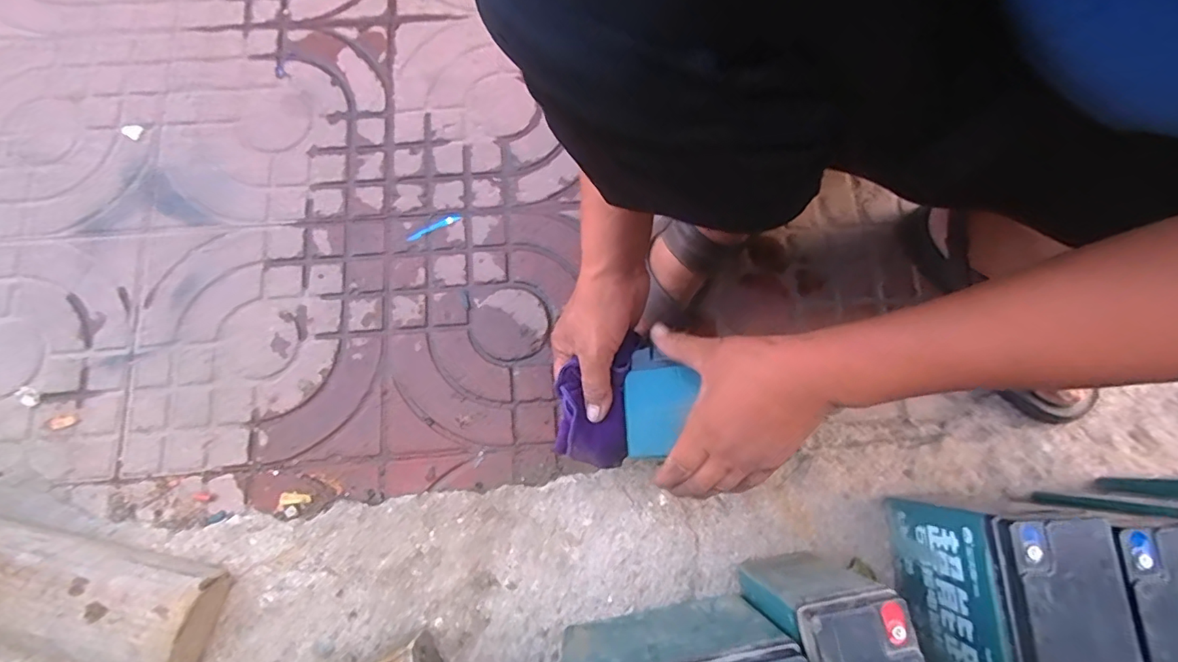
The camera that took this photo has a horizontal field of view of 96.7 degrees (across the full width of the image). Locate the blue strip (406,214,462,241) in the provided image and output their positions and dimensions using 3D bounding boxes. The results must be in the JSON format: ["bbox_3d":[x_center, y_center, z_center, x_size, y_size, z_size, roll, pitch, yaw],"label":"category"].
[{"bbox_3d":[-0.192,-0.128,0.648,0.071,0.004,0.010,-27,78,-7],"label":"blue strip"}]

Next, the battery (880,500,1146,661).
[{"bbox_3d":[0.336,0.236,0.439,0.086,0.171,0.169,3,77,1],"label":"battery"}]

